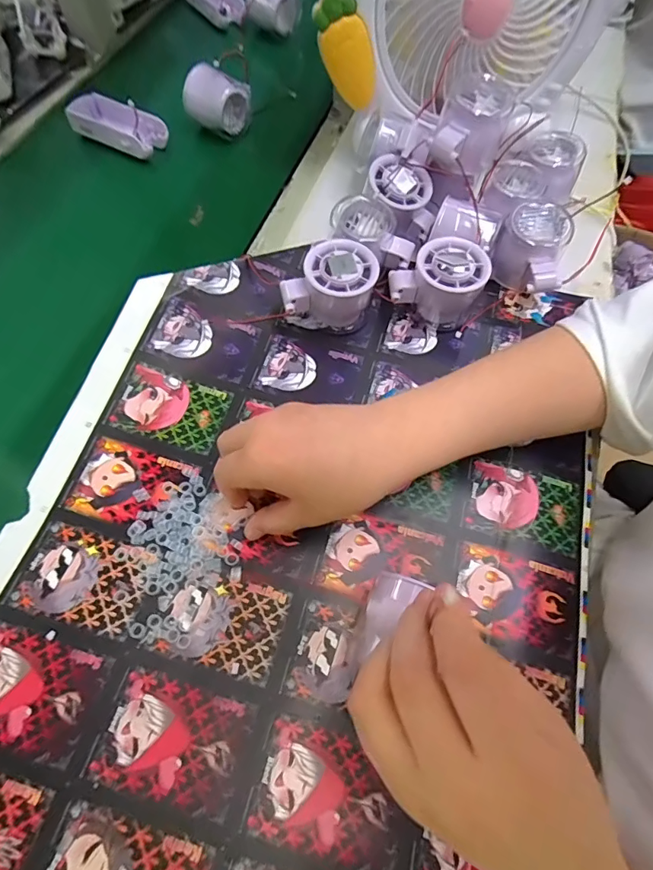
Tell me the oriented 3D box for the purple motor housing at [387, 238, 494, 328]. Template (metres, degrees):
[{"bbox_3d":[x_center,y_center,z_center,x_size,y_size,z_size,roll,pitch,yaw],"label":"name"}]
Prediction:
[{"bbox_3d":[0.093,-0.129,0.391,0.073,0.058,0.056,20,65,6],"label":"purple motor housing"}]

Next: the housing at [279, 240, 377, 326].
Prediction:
[{"bbox_3d":[0.002,-0.124,0.383,0.073,0.056,0.055,7,64,0],"label":"housing"}]

